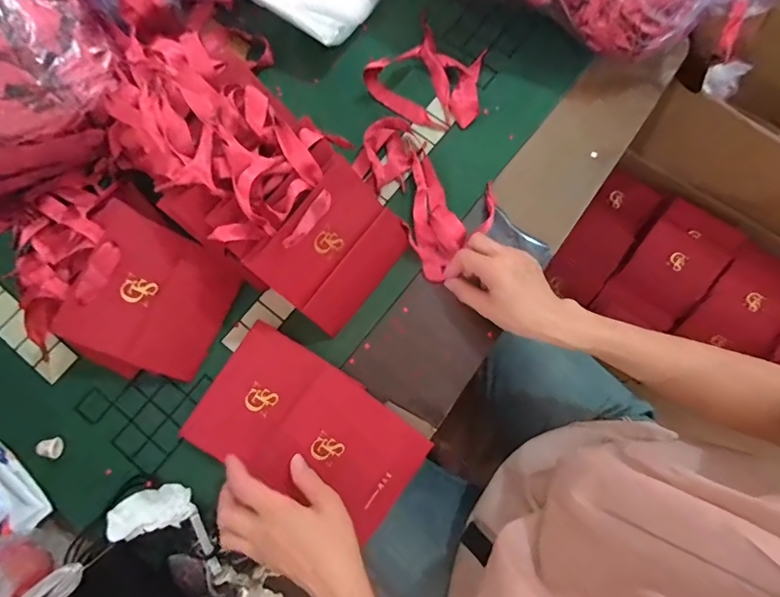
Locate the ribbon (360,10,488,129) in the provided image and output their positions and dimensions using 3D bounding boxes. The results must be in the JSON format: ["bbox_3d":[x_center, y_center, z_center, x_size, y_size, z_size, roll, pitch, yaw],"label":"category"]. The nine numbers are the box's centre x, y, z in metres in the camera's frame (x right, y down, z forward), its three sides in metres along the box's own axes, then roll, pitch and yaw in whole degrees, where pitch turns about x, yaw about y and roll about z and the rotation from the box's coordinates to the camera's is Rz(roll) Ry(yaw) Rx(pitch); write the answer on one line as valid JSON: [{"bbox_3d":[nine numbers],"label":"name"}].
[{"bbox_3d":[0.056,-0.269,0.540,0.133,0.034,0.117,38,79,9],"label":"ribbon"}]

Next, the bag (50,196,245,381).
[{"bbox_3d":[-0.249,-0.002,0.466,0.144,0.023,0.143,28,82,-23],"label":"bag"}]

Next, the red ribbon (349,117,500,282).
[{"bbox_3d":[0.045,-0.131,0.509,0.119,0.031,0.191,-29,78,-7],"label":"red ribbon"}]

